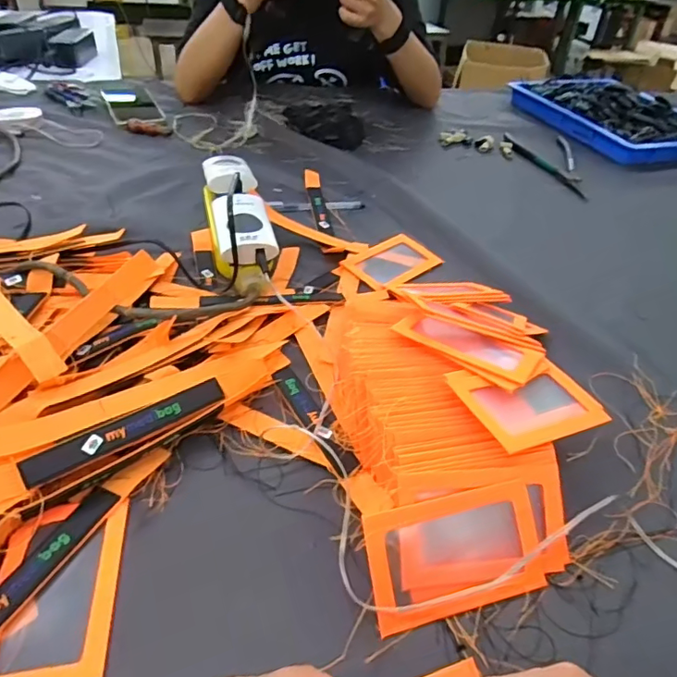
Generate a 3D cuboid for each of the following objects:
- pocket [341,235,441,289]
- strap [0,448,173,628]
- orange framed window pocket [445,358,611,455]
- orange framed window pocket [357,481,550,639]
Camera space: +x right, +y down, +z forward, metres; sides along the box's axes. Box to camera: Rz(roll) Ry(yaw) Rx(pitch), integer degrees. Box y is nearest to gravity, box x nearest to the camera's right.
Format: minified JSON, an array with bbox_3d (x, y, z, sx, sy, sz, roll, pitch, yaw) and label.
[{"bbox_3d":[0.061,-0.088,0.582,0.069,0.008,0.103,35,48,30],"label":"pocket"},{"bbox_3d":[-0.165,0.123,0.294,0.019,0.006,0.176,27,41,11],"label":"strap"},{"bbox_3d":[0.131,0.041,0.355,0.107,0.008,0.067,-6,44,-30],"label":"orange framed window pocket"},{"bbox_3d":[0.068,0.123,0.299,0.105,0.010,0.063,-8,82,-14],"label":"orange framed window pocket"}]

